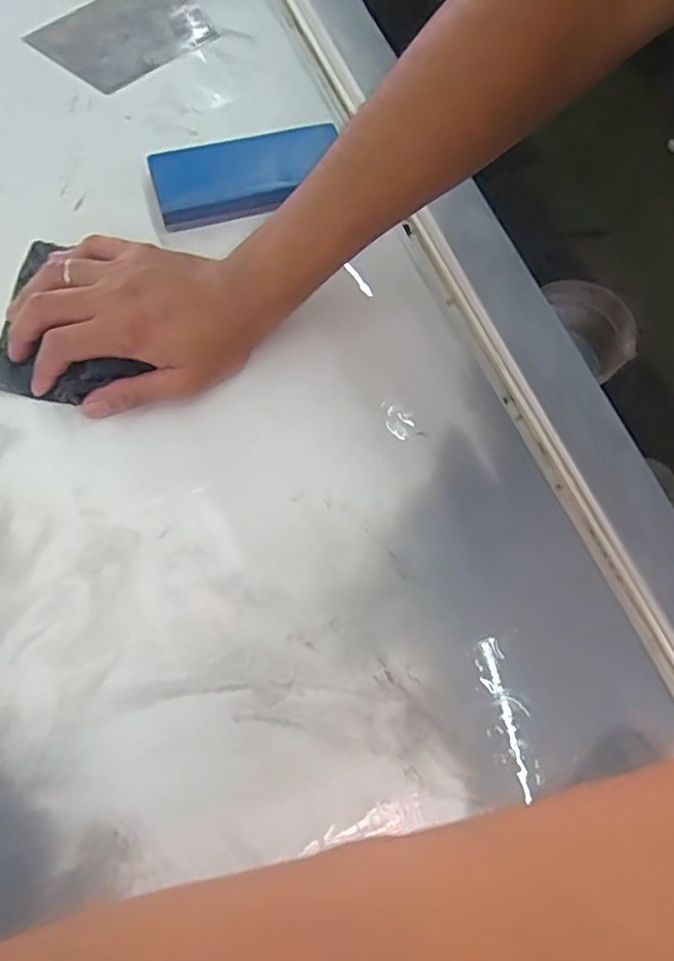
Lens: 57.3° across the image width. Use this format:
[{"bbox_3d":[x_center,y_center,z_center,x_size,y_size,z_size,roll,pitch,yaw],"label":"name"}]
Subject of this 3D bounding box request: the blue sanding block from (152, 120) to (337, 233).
[{"bbox_3d":[-0.066,-0.227,0.455,0.135,0.022,0.050,-15,72,-4],"label":"blue sanding block"}]

